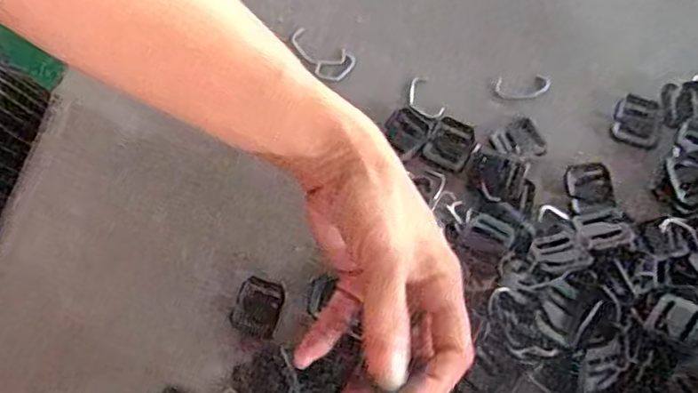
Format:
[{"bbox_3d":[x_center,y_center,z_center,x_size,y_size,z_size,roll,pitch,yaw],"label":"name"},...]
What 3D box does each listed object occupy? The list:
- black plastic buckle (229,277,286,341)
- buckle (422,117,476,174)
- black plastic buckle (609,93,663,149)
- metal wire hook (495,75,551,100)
[{"bbox_3d":[-0.058,0.070,0.414,0.029,0.004,0.034,19,73,8],"label":"black plastic buckle"},{"bbox_3d":[0.069,-0.036,0.445,0.030,0.004,0.034,28,74,11],"label":"buckle"},{"bbox_3d":[0.197,-0.051,0.449,0.032,0.004,0.037,15,72,7],"label":"black plastic buckle"},{"bbox_3d":[0.123,-0.077,0.463,0.038,0.004,0.017,-3,71,1],"label":"metal wire hook"}]

